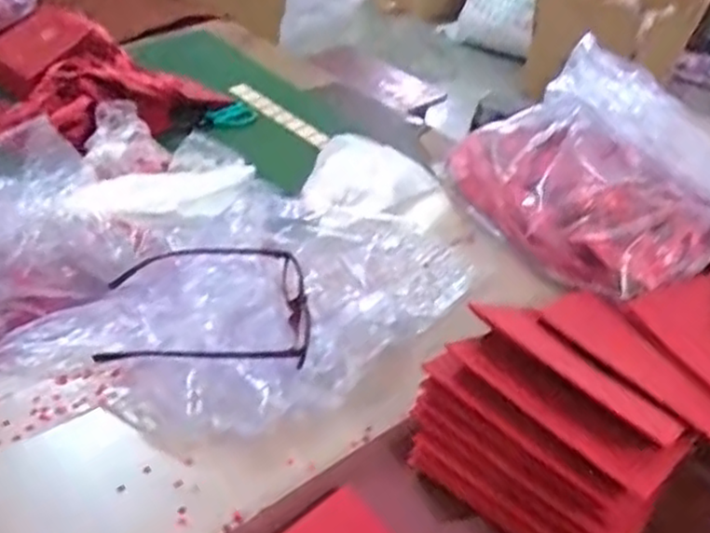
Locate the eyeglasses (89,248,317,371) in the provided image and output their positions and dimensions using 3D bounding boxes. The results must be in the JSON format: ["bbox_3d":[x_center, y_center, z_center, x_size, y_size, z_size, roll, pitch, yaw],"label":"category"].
[{"bbox_3d":[-0.110,0.026,0.549,0.153,0.037,0.150,3,41,-6],"label":"eyeglasses"}]

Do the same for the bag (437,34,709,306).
[{"bbox_3d":[0.252,-0.100,0.714,0.251,0.107,0.270,-19,47,-28],"label":"bag"}]

